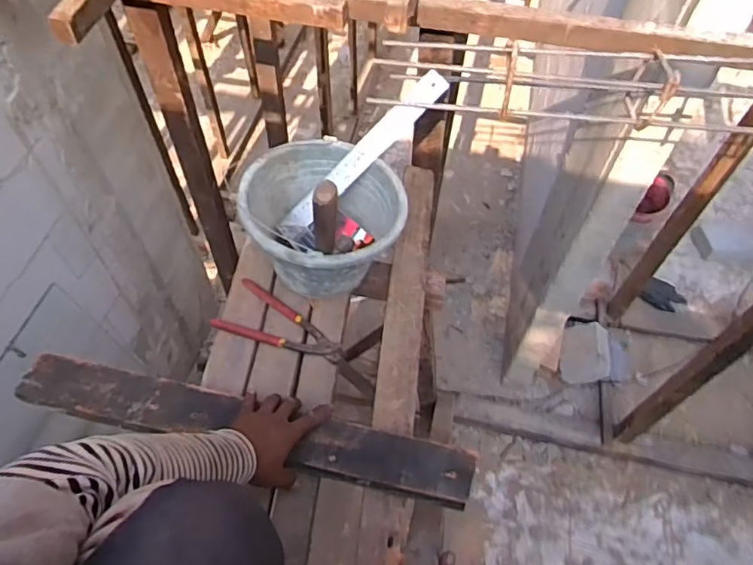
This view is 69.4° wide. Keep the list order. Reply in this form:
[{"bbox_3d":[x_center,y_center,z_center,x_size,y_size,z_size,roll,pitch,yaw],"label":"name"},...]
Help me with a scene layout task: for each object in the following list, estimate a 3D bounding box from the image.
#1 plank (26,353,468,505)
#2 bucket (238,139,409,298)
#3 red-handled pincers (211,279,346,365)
[{"bbox_3d":[-0.182,0.190,0.726,0.610,0.027,0.076,12,56,8],"label":"plank"},{"bbox_3d":[-0.077,-0.091,0.840,0.228,0.145,0.232,1,56,-1],"label":"bucket"},{"bbox_3d":[-0.144,0.071,0.849,0.211,0.017,0.098,24,58,14],"label":"red-handled pincers"}]

